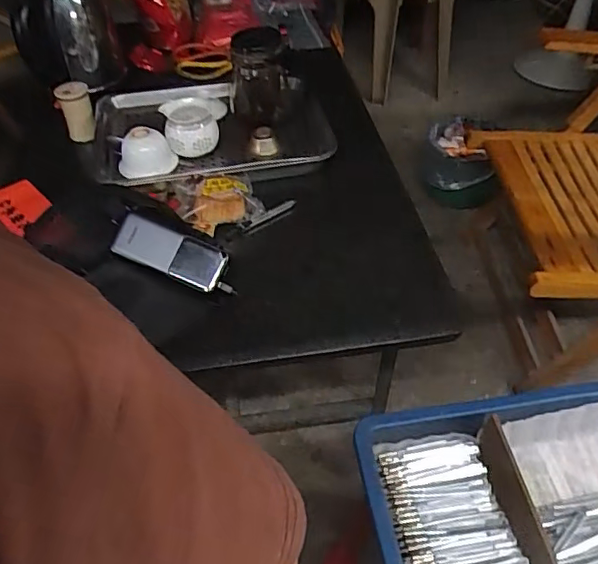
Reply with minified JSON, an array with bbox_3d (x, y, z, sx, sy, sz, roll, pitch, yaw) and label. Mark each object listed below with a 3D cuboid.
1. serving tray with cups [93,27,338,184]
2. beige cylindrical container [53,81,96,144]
[{"bbox_3d":[-0.137,-0.262,0.839,0.346,0.178,0.247,-13,47,-11],"label":"serving tray with cups"},{"bbox_3d":[-0.341,-0.260,0.862,0.048,0.081,0.052,-2,47,3],"label":"beige cylindrical container"}]

